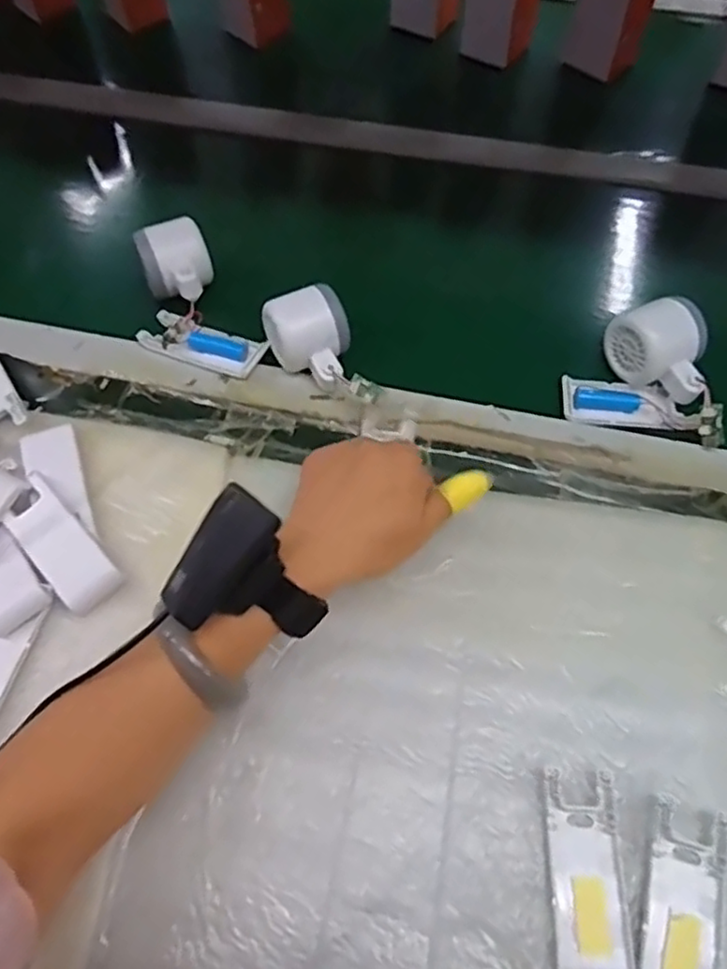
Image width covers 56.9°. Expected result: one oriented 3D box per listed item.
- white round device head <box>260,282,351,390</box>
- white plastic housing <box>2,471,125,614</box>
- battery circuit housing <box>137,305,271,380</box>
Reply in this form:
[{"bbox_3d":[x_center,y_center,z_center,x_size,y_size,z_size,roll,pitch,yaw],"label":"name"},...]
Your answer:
[{"bbox_3d":[-0.044,-0.113,0.527,0.063,0.049,0.064,-9,59,-6],"label":"white round device head"},{"bbox_3d":[-0.204,0.040,0.451,0.040,0.010,0.094,-36,81,-20],"label":"white plastic housing"},{"bbox_3d":[-0.133,-0.119,0.558,0.102,0.014,0.041,19,61,11],"label":"battery circuit housing"}]

